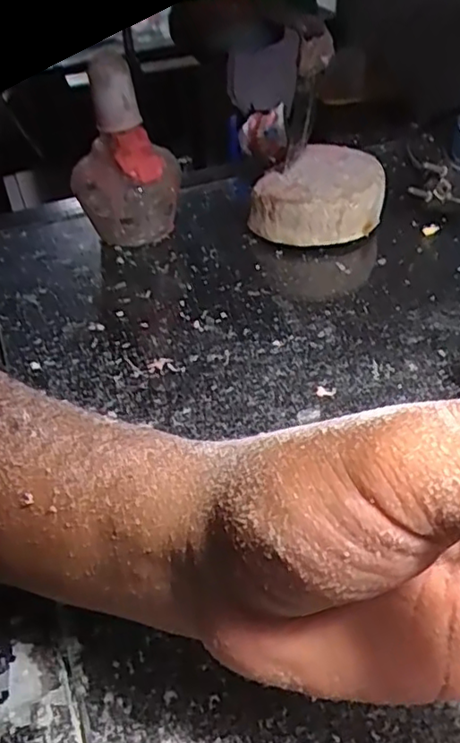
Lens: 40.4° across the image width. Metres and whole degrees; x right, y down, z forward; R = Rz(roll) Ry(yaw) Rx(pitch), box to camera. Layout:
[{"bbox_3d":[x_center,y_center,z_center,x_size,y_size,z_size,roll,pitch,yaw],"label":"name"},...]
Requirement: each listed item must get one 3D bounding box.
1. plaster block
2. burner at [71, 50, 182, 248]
[{"bbox_3d":[0.060,-0.125,0.446,0.091,0.044,0.083,0,42,5],"label":"plaster block"},{"bbox_3d":[-0.071,-0.142,0.413,0.072,0.116,0.065,-10,42,-6],"label":"burner"}]

